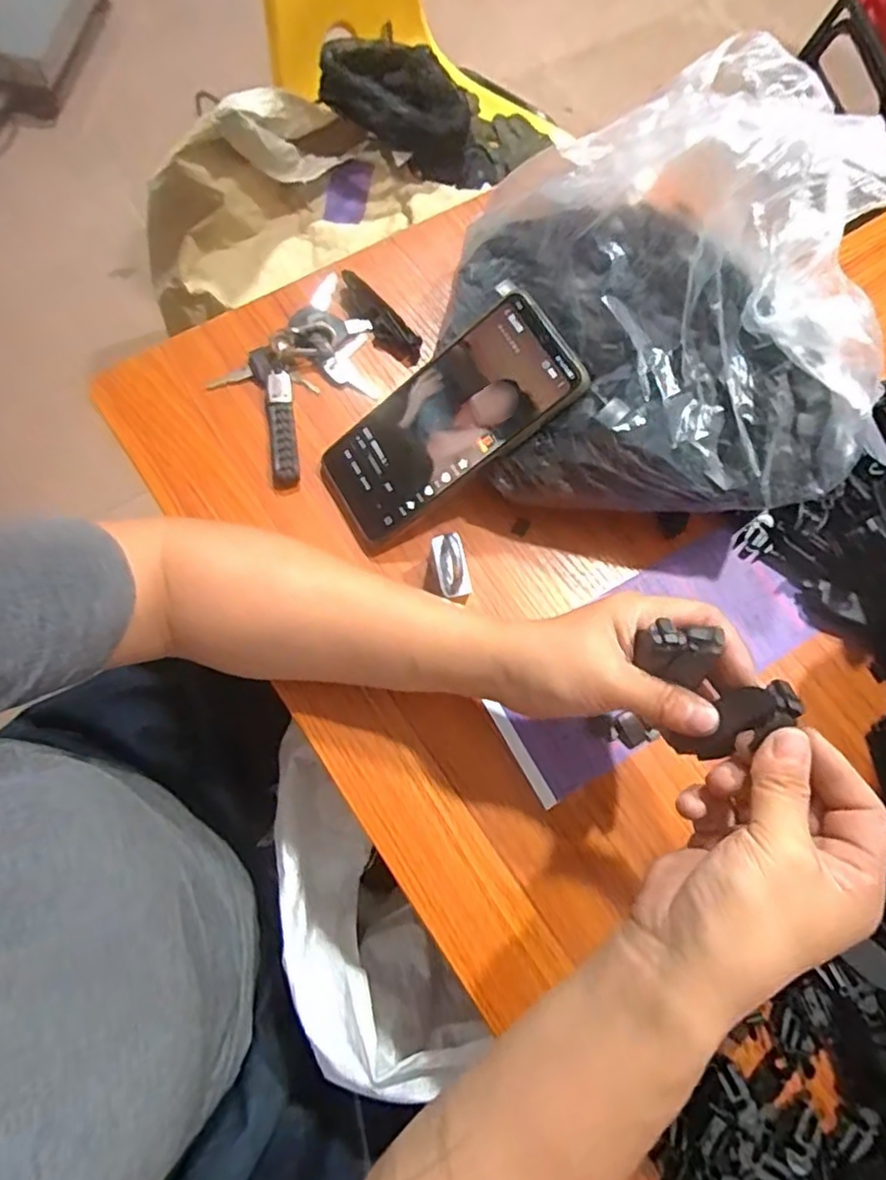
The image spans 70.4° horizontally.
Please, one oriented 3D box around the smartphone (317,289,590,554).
[{"bbox_3d":[-0.001,-0.102,0.391,0.171,0.007,0.078,-35,79,18],"label":"smartphone"}]

